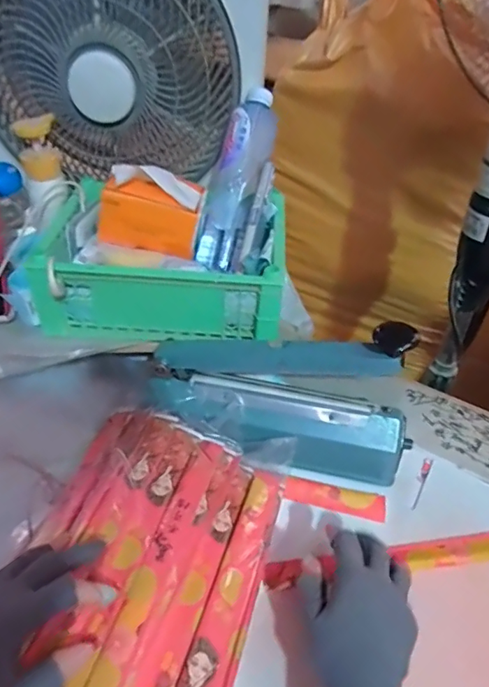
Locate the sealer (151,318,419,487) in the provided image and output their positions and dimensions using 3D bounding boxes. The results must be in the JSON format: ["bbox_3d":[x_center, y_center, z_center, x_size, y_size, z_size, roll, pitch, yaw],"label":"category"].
[{"bbox_3d":[0.037,0.058,0.545,0.293,0.162,0.090,12,42,8],"label":"sealer"}]

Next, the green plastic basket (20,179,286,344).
[{"bbox_3d":[-0.097,-0.093,0.618,0.283,0.104,0.199,5,42,0],"label":"green plastic basket"}]

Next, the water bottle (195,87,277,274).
[{"bbox_3d":[-0.002,-0.200,0.620,0.074,0.223,0.065,24,14,20],"label":"water bottle"}]

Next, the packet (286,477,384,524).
[{"bbox_3d":[0.100,0.171,0.555,0.113,0.007,0.028,15,53,-1],"label":"packet"}]

